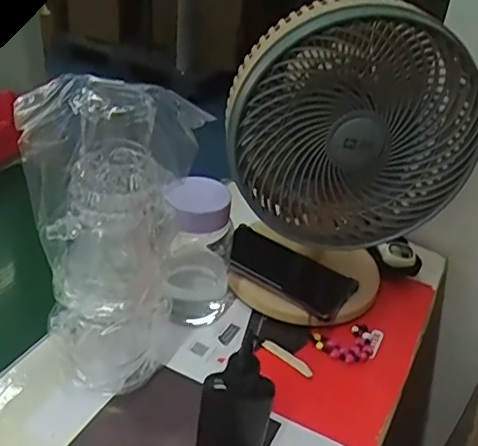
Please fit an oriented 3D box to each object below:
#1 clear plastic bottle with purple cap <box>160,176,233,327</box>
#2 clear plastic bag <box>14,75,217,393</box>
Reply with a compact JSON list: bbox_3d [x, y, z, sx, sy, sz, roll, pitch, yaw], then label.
[{"bbox_3d":[-0.042,0.031,0.606,0.071,0.154,0.072,7,33,0],"label":"clear plastic bottle with purple cap"},{"bbox_3d":[-0.097,0.022,0.488,0.135,0.285,0.066,-19,41,-33],"label":"clear plastic bag"}]

